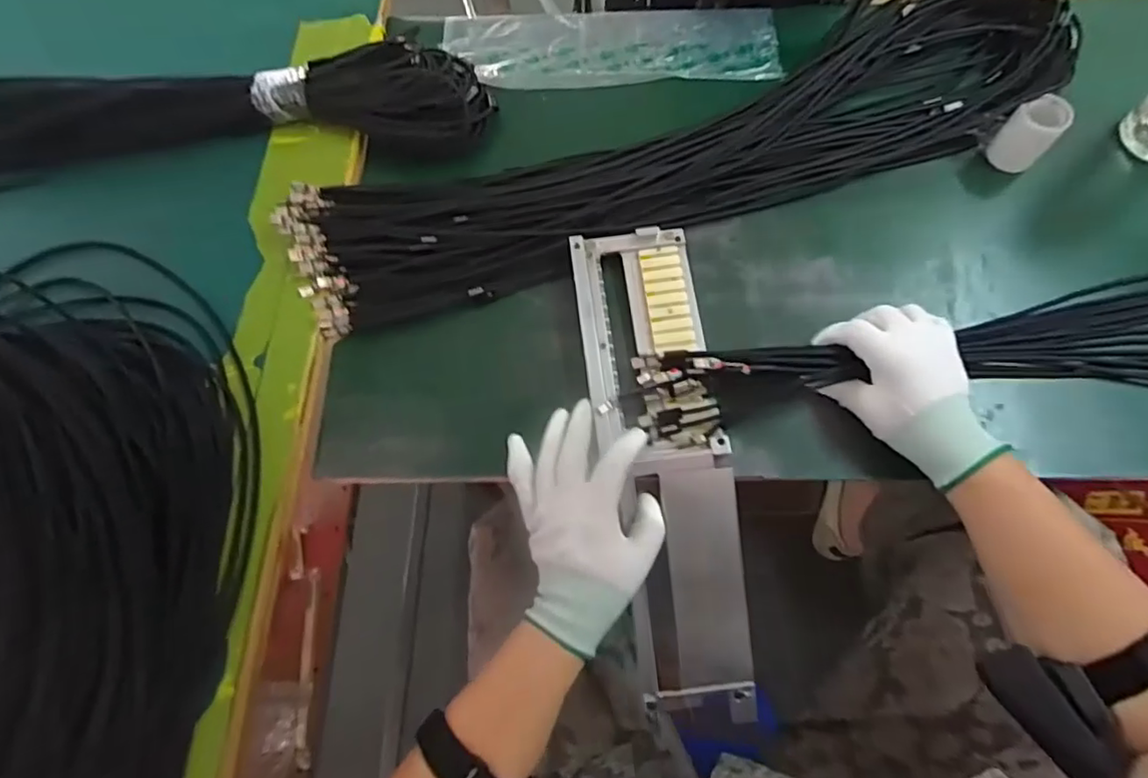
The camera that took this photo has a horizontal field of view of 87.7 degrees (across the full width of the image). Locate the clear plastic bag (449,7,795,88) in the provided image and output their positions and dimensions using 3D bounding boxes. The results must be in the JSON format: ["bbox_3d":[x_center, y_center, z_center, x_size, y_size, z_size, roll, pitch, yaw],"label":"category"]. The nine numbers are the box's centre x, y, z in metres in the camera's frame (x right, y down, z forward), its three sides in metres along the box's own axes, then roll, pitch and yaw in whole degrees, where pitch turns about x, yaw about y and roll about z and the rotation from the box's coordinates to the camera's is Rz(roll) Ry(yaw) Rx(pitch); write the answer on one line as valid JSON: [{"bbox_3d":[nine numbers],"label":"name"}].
[{"bbox_3d":[0.039,-0.362,0.624,0.340,0.017,0.113,-2,69,2],"label":"clear plastic bag"}]

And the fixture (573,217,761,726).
[{"bbox_3d":[0.075,0.056,0.469,0.099,0.046,0.383,-10,83,-3],"label":"fixture"}]

